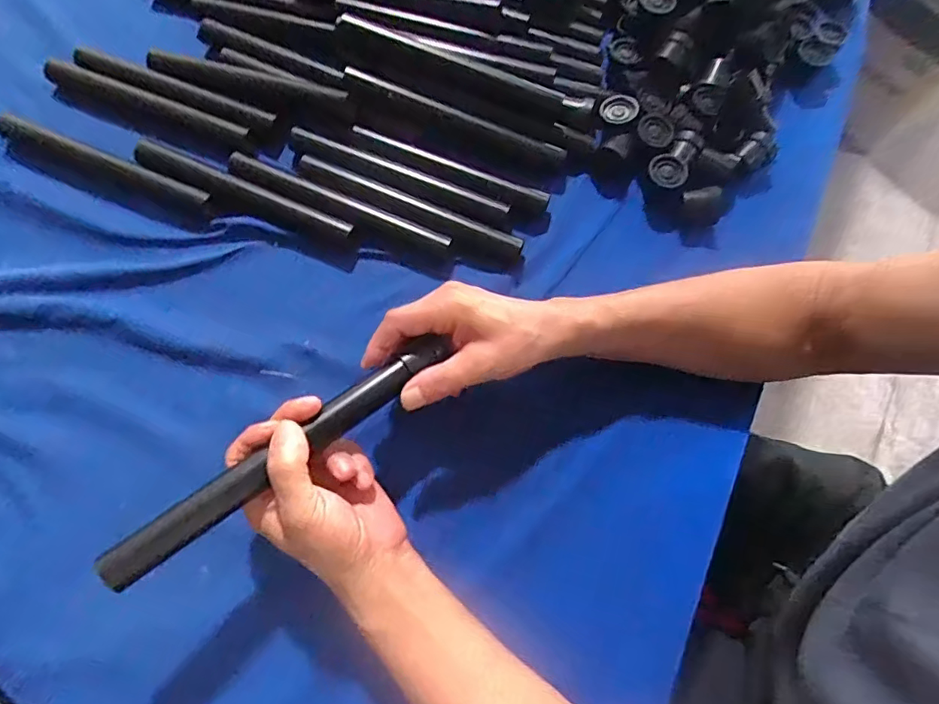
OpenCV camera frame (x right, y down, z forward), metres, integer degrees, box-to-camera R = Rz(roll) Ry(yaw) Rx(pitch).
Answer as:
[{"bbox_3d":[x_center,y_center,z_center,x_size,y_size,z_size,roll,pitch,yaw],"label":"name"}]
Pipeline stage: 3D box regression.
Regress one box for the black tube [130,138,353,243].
[{"bbox_3d":[-0.209,-0.144,0.489,0.213,0.023,0.026,23,71,6],"label":"black tube"}]

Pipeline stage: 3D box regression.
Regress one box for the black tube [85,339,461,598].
[{"bbox_3d":[-0.115,0.061,0.345,0.240,0.023,0.023,-36,75,-22],"label":"black tube"}]

